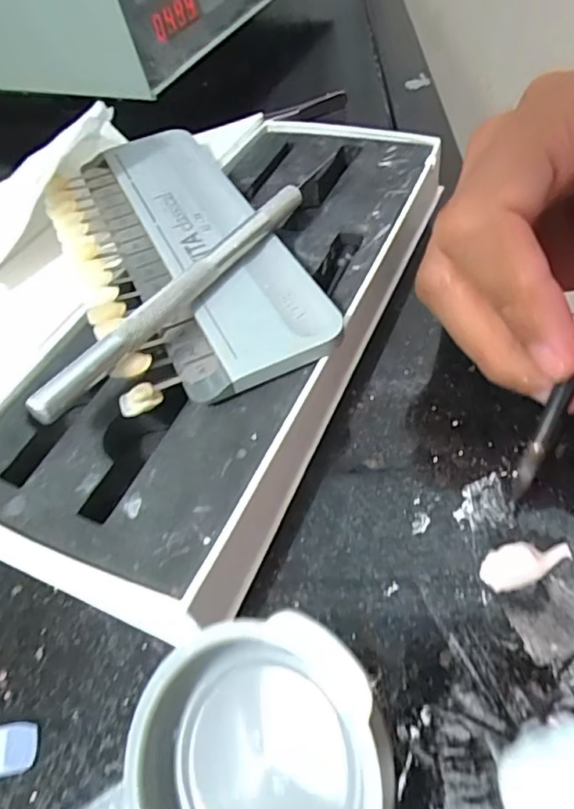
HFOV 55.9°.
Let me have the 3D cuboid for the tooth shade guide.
[{"bbox_3d":[-0.041,-0.058,0.186,0.067,0.011,0.143,-23,51,-11],"label":"tooth shade guide"}]

